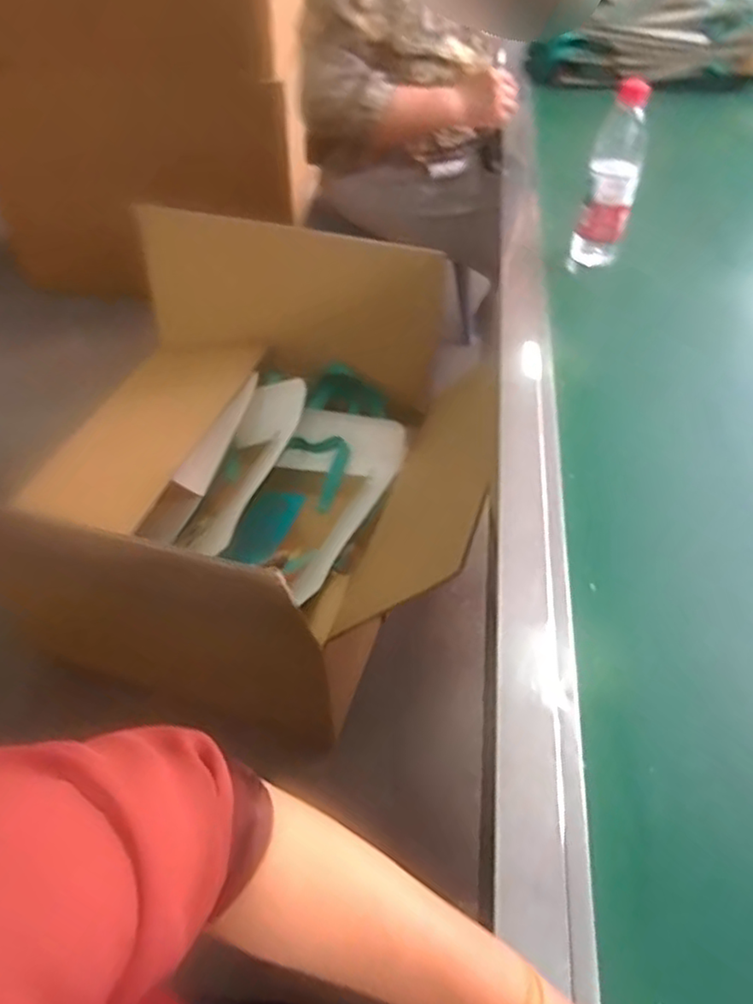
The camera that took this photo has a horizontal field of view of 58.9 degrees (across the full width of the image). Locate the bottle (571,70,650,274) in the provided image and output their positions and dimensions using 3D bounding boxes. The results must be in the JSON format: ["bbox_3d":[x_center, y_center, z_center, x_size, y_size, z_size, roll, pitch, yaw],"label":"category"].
[{"bbox_3d":[0.325,-0.441,0.919,0.068,0.223,0.064,16,49,14],"label":"bottle"}]

